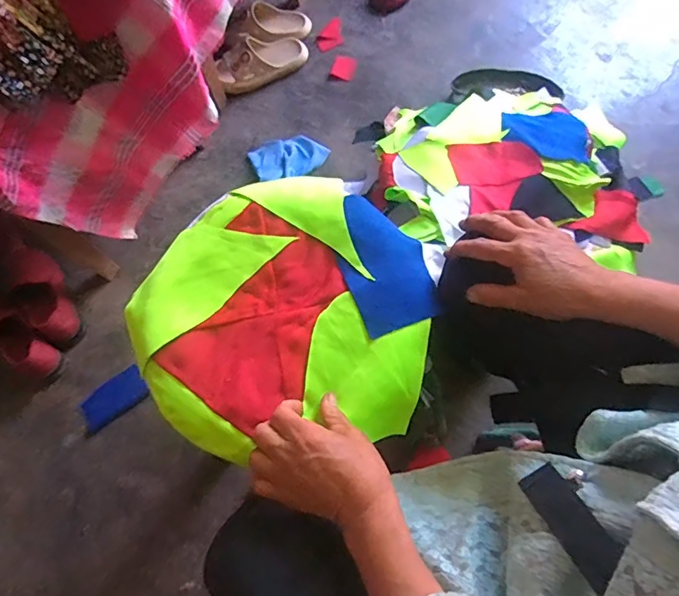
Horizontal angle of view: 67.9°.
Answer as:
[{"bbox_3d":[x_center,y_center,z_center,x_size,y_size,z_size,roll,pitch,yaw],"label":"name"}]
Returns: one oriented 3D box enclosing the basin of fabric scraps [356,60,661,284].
[{"bbox_3d":[0.309,-0.267,0.923,0.491,0.151,0.465,-1,69,3],"label":"basin of fabric scraps"}]

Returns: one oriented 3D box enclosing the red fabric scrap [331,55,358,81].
[{"bbox_3d":[0.011,-0.508,1.110,0.052,0.004,0.060,15,70,9],"label":"red fabric scrap"}]

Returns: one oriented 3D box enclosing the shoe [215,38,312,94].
[{"bbox_3d":[-0.167,-0.515,1.084,0.206,0.072,0.083,-28,70,-8],"label":"shoe"}]

